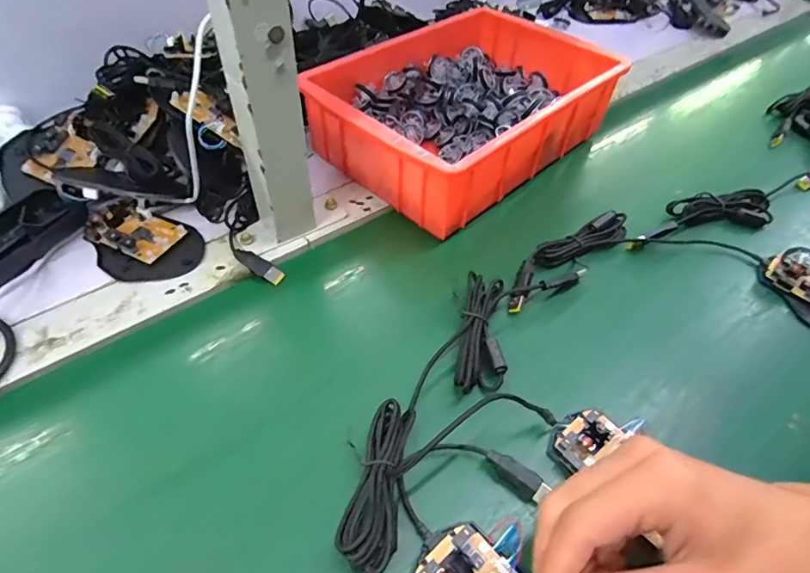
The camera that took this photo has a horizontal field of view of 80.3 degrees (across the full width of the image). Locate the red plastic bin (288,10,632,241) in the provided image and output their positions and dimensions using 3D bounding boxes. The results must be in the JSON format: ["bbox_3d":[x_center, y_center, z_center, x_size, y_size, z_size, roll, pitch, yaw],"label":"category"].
[{"bbox_3d":[0.060,-0.192,0.500,0.288,0.073,0.203,-36,62,-28],"label":"red plastic bin"}]

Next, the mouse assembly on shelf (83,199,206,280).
[{"bbox_3d":[-0.222,-0.040,0.407,0.100,0.017,0.069,25,54,16],"label":"mouse assembly on shelf"}]

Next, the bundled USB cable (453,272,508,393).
[{"bbox_3d":[0.057,0.036,0.362,0.033,0.027,0.101,9,51,3],"label":"bundled USB cable"}]

